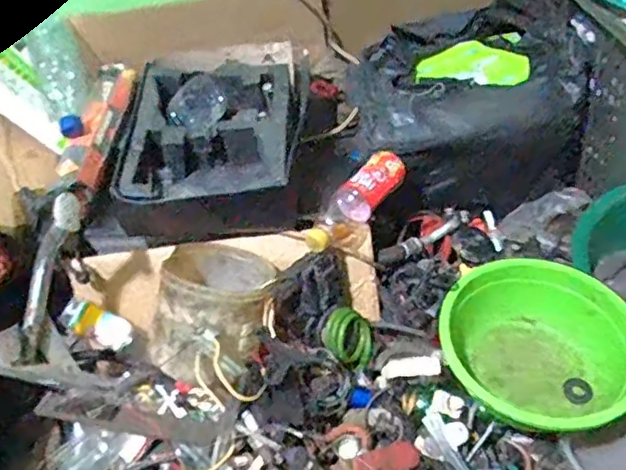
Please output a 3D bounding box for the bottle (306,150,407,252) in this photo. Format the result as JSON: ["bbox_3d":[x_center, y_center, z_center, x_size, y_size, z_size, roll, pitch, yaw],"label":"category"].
[{"bbox_3d":[0.055,-0.038,0.813,0.056,0.065,0.188,31,56,31],"label":"bottle"}]

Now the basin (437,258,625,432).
[{"bbox_3d":[0.263,0.147,0.714,0.218,0.108,0.216,-3,46,3],"label":"basin"}]

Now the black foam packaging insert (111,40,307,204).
[{"bbox_3d":[-0.134,-0.164,0.842,0.231,0.066,0.333,-1,46,5],"label":"black foam packaging insert"}]

